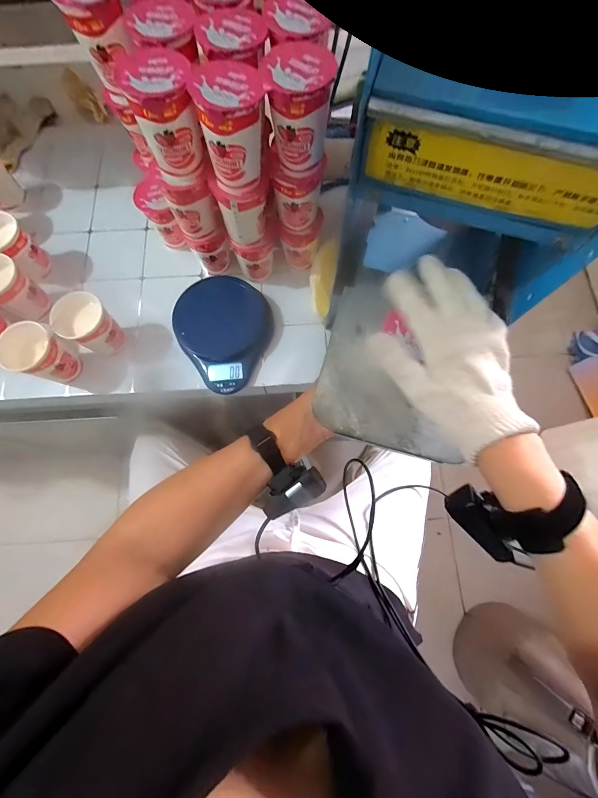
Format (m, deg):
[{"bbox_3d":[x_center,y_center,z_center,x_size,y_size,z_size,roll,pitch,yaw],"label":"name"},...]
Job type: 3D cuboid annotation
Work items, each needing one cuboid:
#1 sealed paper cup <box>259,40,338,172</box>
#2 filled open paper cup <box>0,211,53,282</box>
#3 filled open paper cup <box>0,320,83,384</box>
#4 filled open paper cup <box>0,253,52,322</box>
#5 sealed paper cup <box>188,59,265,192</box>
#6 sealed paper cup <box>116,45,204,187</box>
[{"bbox_3d":[0.000,-0.294,0.340,0.064,0.084,0.070,0,75,0],"label":"sealed paper cup"},{"bbox_3d":[-0.441,-0.232,0.507,0.066,0.080,0.060,0,75,0],"label":"filled open paper cup"},{"bbox_3d":[-0.360,-0.060,0.459,0.069,0.076,0.064,0,75,0],"label":"filled open paper cup"},{"bbox_3d":[-0.423,-0.160,0.488,0.067,0.087,0.065,22,76,6],"label":"filled open paper cup"},{"bbox_3d":[-0.065,-0.275,0.336,0.062,0.085,0.066,-8,75,-2],"label":"sealed paper cup"},{"bbox_3d":[-0.137,-0.292,0.342,0.063,0.102,0.068,0,75,0],"label":"sealed paper cup"}]

